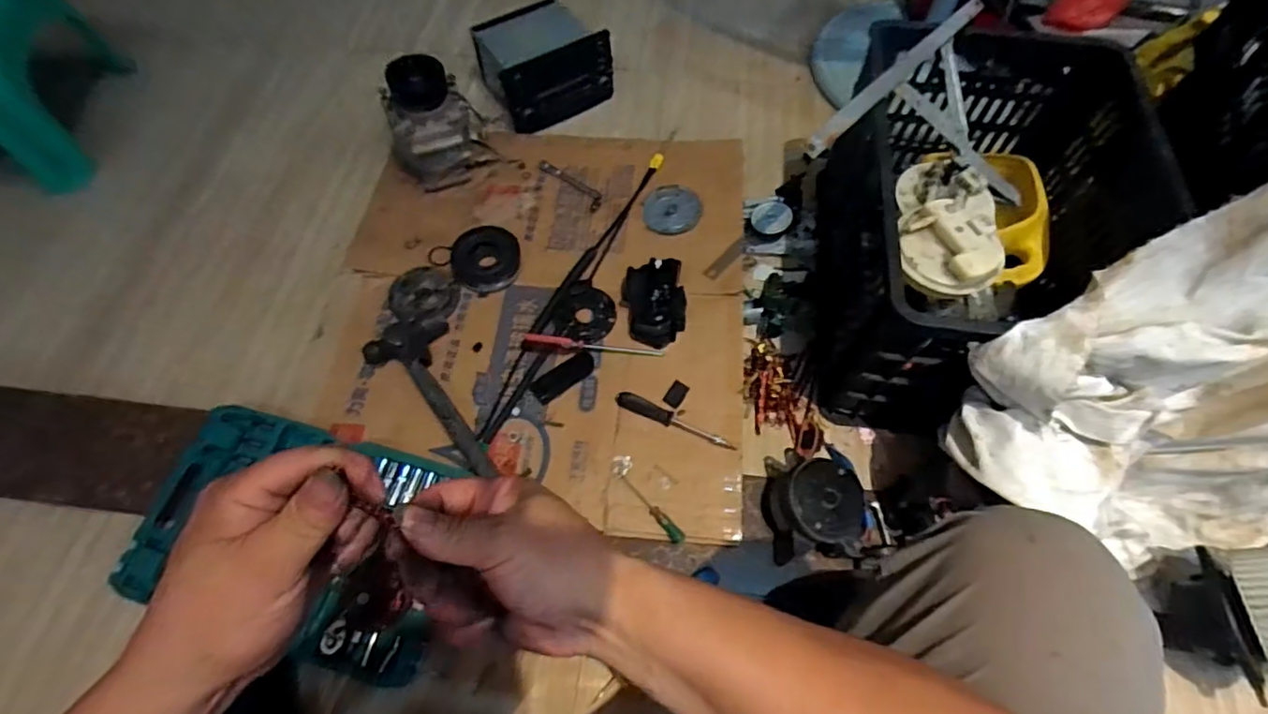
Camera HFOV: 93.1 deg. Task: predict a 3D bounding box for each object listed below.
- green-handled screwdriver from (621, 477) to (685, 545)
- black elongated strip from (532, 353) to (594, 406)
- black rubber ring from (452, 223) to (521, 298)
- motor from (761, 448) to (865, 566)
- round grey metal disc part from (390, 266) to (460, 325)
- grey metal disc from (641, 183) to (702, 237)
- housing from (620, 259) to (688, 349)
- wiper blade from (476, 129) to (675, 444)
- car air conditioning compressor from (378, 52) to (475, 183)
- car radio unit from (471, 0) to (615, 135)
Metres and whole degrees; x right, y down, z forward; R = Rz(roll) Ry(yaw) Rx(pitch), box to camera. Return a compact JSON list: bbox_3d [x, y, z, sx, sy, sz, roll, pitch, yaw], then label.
[{"bbox_3d":[0.025,0.195,0.774,0.017,0.013,0.108,-35,68,-17],"label":"green-handled screwdriver"},{"bbox_3d":[-0.102,0.028,0.874,0.101,0.006,0.040,-37,68,-18],"label":"black elongated strip"},{"bbox_3d":[-0.233,-0.153,0.944,0.101,0.025,0.113,5,62,2],"label":"black rubber ring"},{"bbox_3d":[0.227,0.179,0.751,0.114,0.081,0.136,-3,62,-2],"label":"motor"},{"bbox_3d":[-0.319,-0.094,0.916,0.096,0.023,0.110,-37,68,-18],"label":"round grey metal disc part"},{"bbox_3d":[0.064,-0.246,1.004,0.095,0.008,0.100,0,62,0],"label":"grey metal disc"},{"bbox_3d":[0.030,-0.078,0.887,0.093,0.063,0.129,0,62,-1],"label":"housing"},{"bbox_3d":[-0.086,-0.138,0.948,0.053,0.029,0.615,22,64,11],"label":"wiper blade"},{"bbox_3d":[-0.341,-0.391,1.004,0.152,0.188,0.115,-18,64,-10],"label":"car air conditioning compressor"},{"bbox_3d":[-0.173,-0.559,1.139,0.208,0.115,0.197,-29,66,-15],"label":"car radio unit"}]

